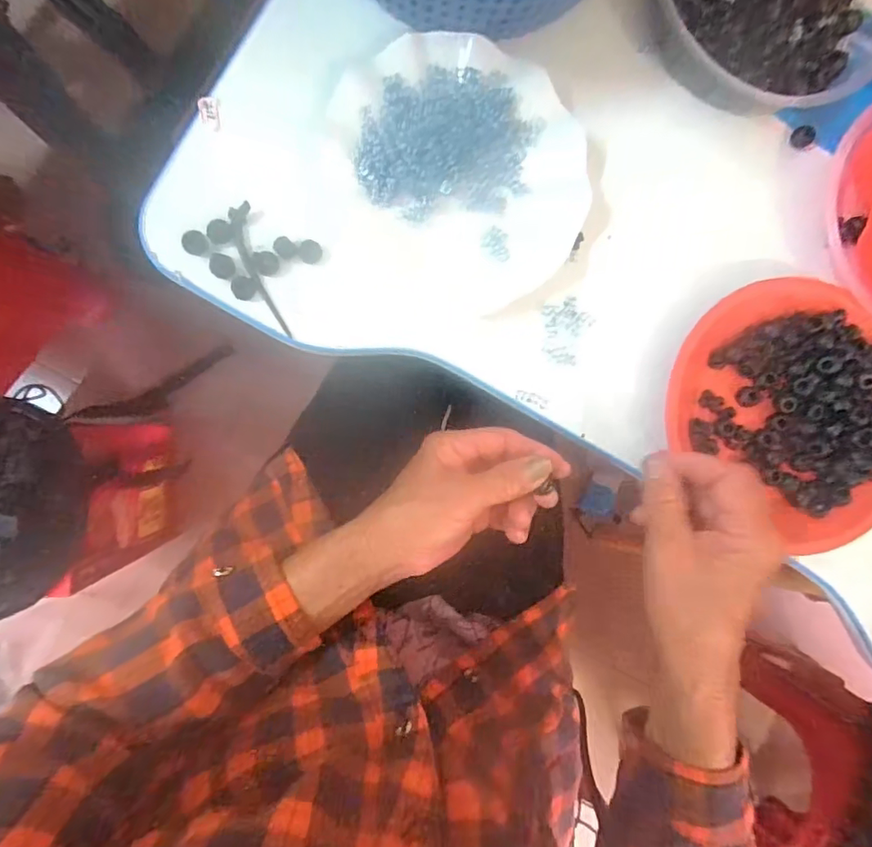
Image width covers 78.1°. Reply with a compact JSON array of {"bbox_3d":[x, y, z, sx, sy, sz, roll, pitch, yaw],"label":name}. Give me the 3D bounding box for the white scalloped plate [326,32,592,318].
[{"bbox_3d":[0.015,-0.173,0.379,0.173,0.024,0.179,-6,90,-6],"label":"white scalloped plate"}]

